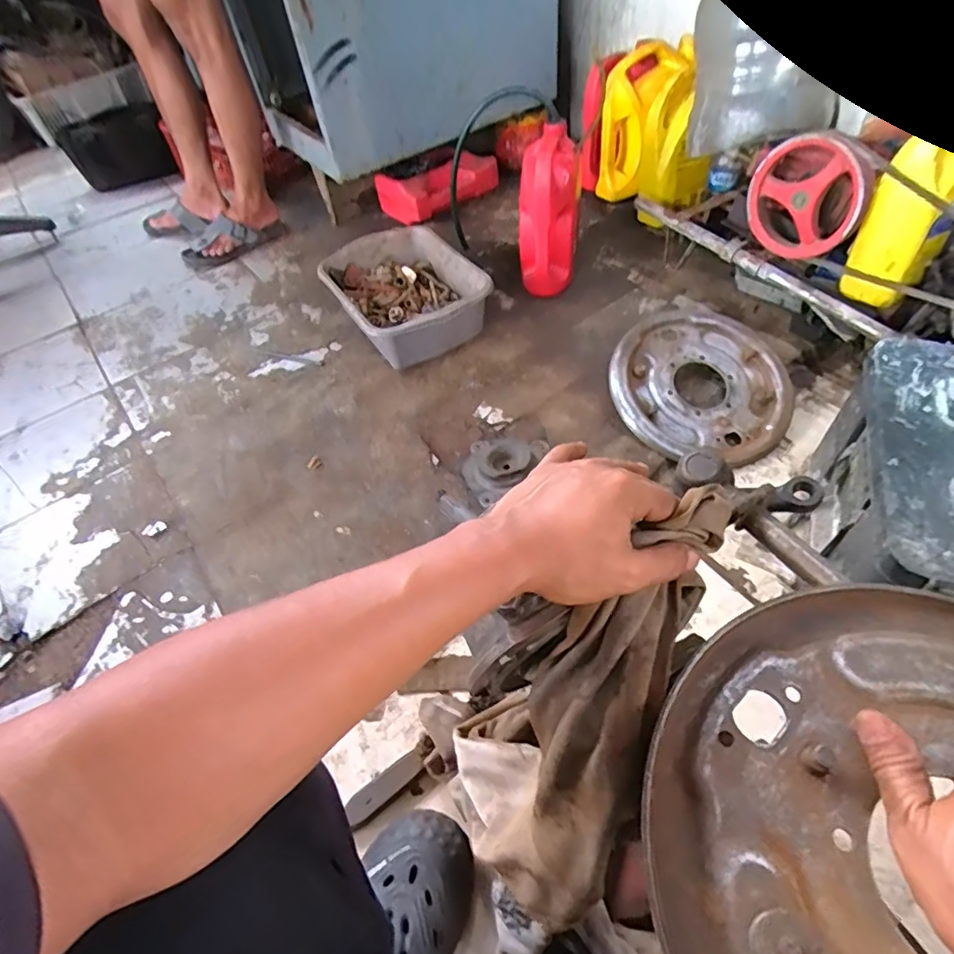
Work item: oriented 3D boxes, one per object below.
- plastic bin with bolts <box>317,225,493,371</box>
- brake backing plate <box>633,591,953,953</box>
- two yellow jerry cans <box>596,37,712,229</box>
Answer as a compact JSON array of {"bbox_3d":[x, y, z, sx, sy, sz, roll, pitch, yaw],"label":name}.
[{"bbox_3d":[-0.147,-0.365,1.141,0.265,0.135,0.308,-26,54,-14],"label":"plastic bin with bolts"},{"bbox_3d":[0.239,0.195,0.273,0.299,0.037,0.282,-3,51,4],"label":"brake backing plate"},{"bbox_3d":[0.391,-0.721,1.186,0.144,0.283,0.216,-30,55,-17],"label":"two yellow jerry cans"}]

